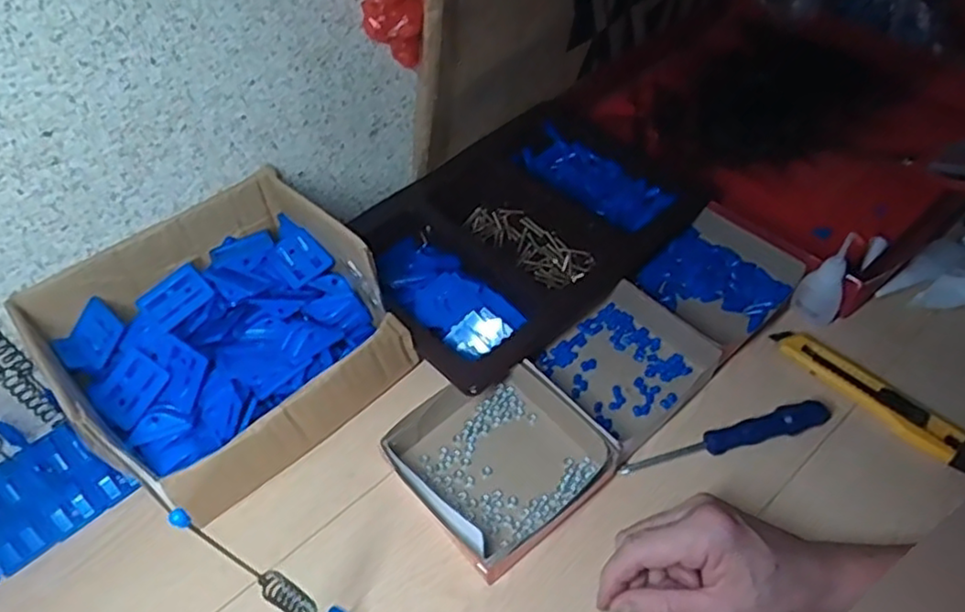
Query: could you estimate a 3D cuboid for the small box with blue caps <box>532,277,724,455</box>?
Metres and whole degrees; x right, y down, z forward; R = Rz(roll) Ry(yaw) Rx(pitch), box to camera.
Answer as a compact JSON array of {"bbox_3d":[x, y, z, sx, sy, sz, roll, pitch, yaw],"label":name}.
[{"bbox_3d":[0.108,0.043,0.530,0.116,0.036,0.110,-37,60,-24],"label":"small box with blue caps"}]

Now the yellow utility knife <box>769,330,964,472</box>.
[{"bbox_3d":[0.298,0.068,0.518,0.161,0.015,0.033,37,61,26],"label":"yellow utility knife"}]

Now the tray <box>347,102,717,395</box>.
[{"bbox_3d":[0.042,-0.079,0.617,0.340,0.047,0.200,-37,60,-24],"label":"tray"}]

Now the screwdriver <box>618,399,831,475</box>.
[{"bbox_3d":[0.181,0.094,0.490,0.168,0.017,0.019,-15,53,-10],"label":"screwdriver"}]

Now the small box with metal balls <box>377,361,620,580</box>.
[{"bbox_3d":[0.012,0.102,0.482,0.134,0.032,0.132,-35,59,-23],"label":"small box with metal balls"}]

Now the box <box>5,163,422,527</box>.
[{"bbox_3d":[-0.173,0.026,0.490,0.167,0.122,0.215,37,62,27],"label":"box"}]

